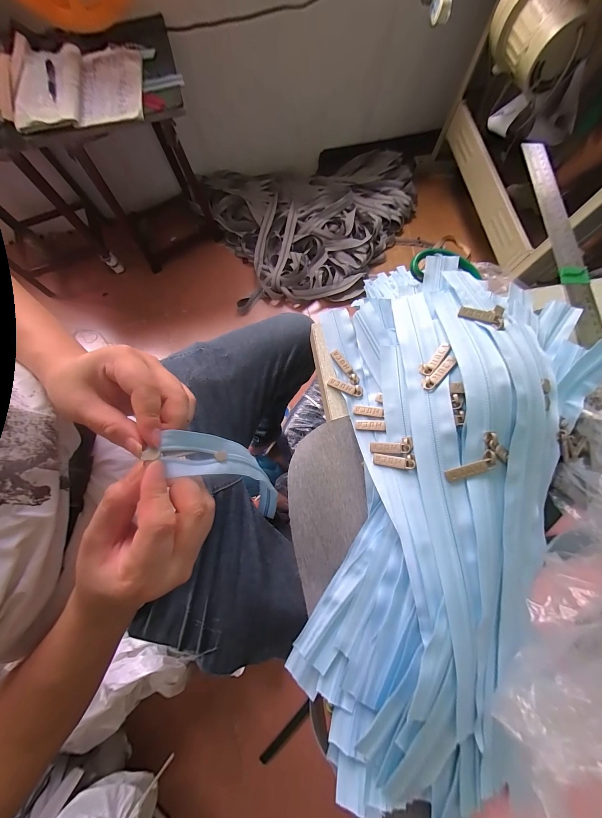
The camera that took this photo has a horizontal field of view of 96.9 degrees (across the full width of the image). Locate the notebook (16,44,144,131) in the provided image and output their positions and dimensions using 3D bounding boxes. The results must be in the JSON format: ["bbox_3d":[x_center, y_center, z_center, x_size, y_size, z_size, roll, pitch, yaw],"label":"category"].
[{"bbox_3d":[-0.534,-0.783,0.647,0.285,0.036,0.219,-8,77,-1],"label":"notebook"}]

